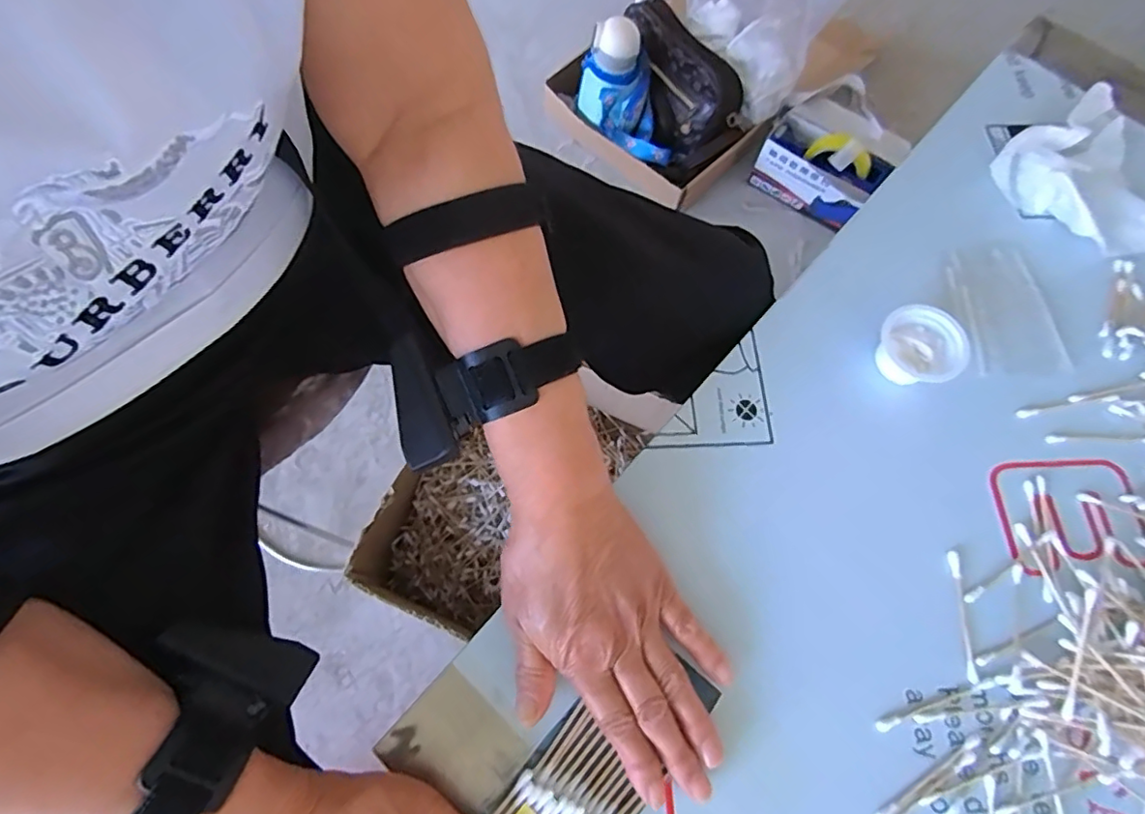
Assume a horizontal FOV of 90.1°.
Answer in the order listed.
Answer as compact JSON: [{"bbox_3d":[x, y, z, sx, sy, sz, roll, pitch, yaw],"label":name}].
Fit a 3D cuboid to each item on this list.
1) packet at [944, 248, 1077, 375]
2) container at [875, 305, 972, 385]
[{"bbox_3d":[0.309,-0.069,0.408,0.063,0.008,0.099,-3,70,-4],"label":"packet"},{"bbox_3d":[0.231,-0.039,0.376,0.046,0.035,0.050,1,70,-2],"label":"container"}]

